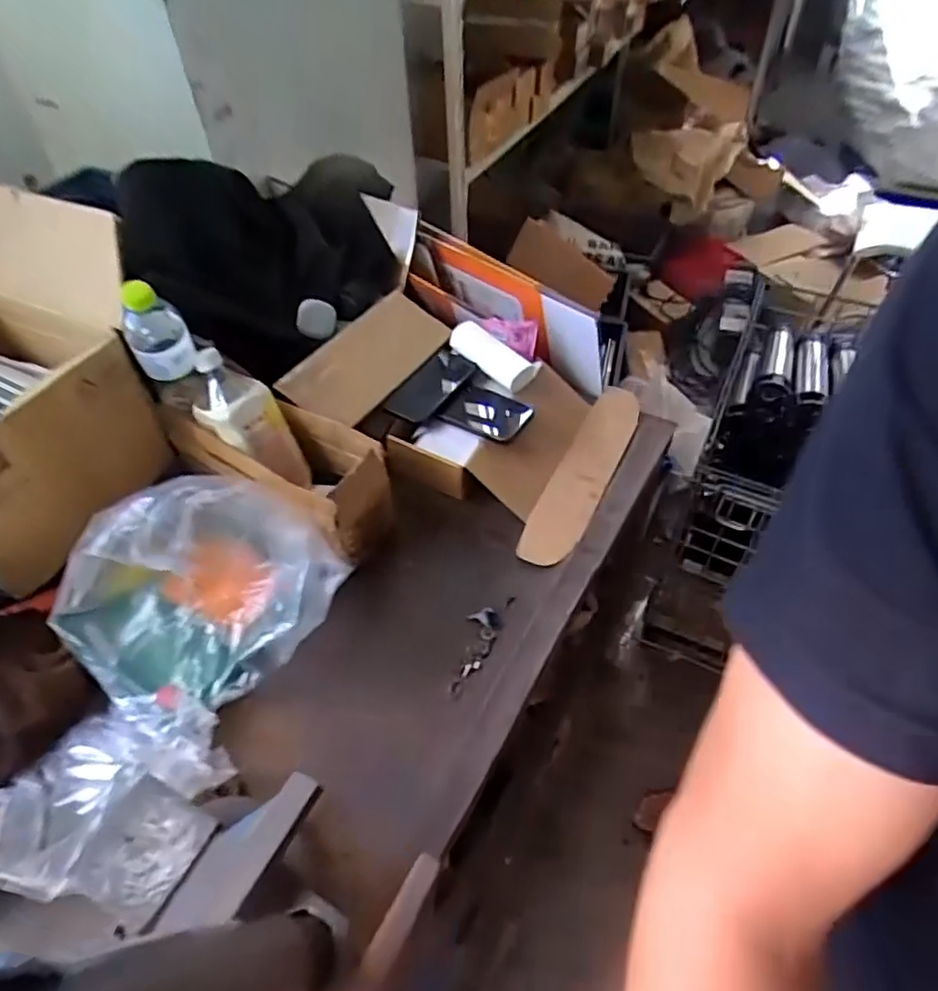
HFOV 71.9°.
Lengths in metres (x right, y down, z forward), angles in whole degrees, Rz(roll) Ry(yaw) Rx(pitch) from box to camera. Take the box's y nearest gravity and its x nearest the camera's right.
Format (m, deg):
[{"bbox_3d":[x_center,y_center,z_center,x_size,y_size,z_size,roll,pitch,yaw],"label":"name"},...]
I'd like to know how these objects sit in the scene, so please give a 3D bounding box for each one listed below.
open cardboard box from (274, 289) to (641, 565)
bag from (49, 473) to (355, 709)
[{"bbox_3d":[-0.003,-0.127,0.932,0.439,0.146,0.367,18,53,17],"label":"open cardboard box"},{"bbox_3d":[-0.294,0.086,0.696,0.205,0.167,0.258,29,57,24],"label":"bag"}]

